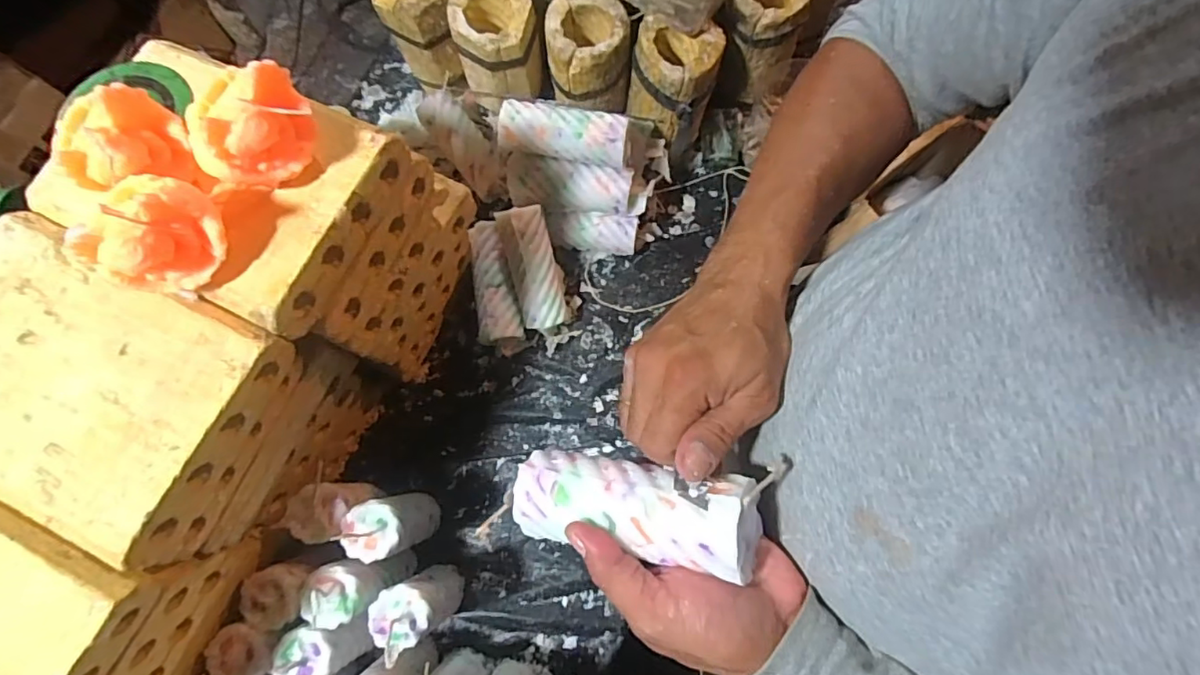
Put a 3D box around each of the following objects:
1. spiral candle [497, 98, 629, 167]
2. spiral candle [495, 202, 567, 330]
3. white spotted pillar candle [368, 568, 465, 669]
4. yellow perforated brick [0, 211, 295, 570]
[{"bbox_3d":[-0.039,-0.214,0.591,0.136,0.044,0.042,10,76,4],"label":"spiral candle"},{"bbox_3d":[-0.074,-0.075,0.627,0.053,0.040,0.141,-15,104,-3],"label":"spiral candle"},{"bbox_3d":[-0.171,0.250,0.523,0.048,0.157,0.051,0,76,1],"label":"white spotted pillar candle"},{"bbox_3d":[-0.340,0.034,0.388,0.205,0.086,0.162,26,78,8],"label":"yellow perforated brick"}]

